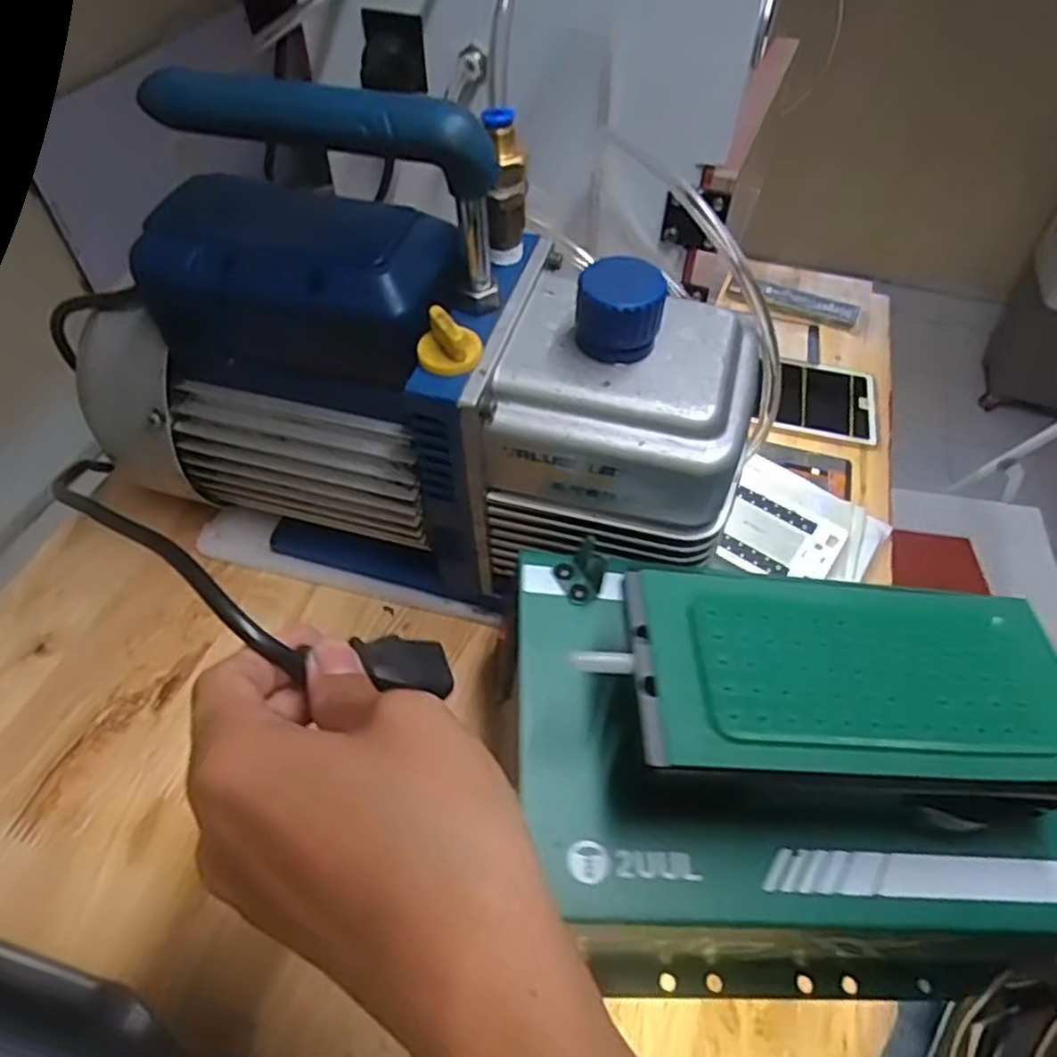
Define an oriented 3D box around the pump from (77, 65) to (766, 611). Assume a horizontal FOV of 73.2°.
[{"bbox_3d":[-0.058,-0.075,0.338,0.314,0.221,0.119,16,52,11],"label":"pump"}]

